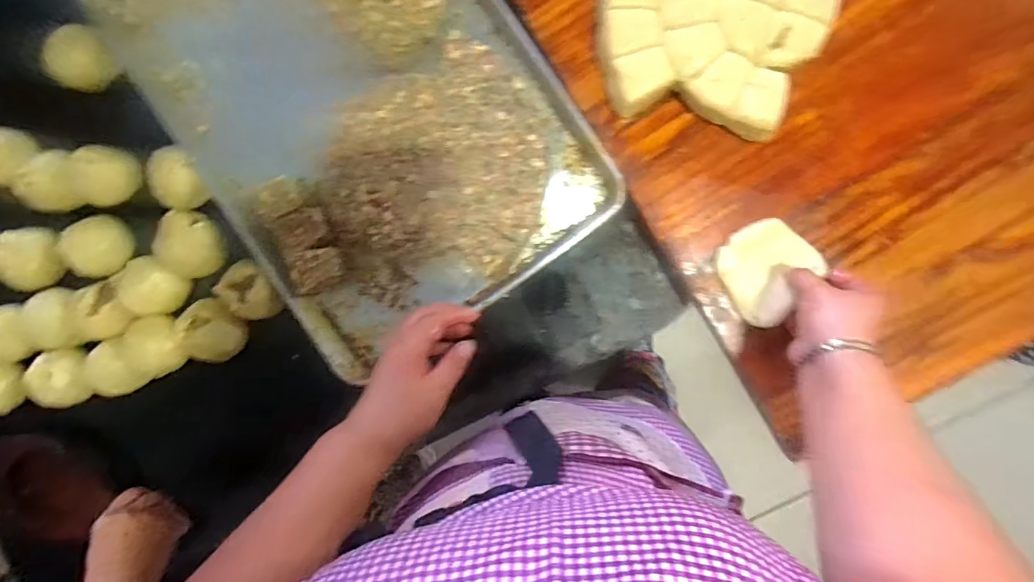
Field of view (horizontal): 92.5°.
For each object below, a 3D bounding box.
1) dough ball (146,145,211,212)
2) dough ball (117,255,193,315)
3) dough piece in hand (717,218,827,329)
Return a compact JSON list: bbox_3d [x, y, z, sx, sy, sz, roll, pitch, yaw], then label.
[{"bbox_3d":[-0.415,-0.135,0.610,0.059,0.047,0.066,39,94,2],"label":"dough ball"},{"bbox_3d":[-0.452,-0.006,0.624,0.068,0.052,0.069,0,92,4],"label":"dough ball"},{"bbox_3d":[0.262,-0.023,0.521,0.095,0.026,0.090,-43,87,5],"label":"dough piece in hand"}]

